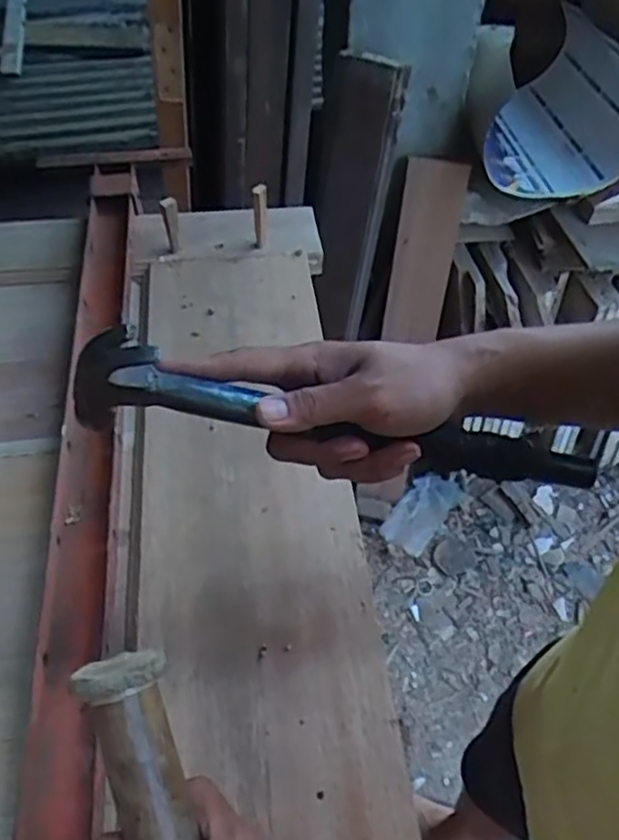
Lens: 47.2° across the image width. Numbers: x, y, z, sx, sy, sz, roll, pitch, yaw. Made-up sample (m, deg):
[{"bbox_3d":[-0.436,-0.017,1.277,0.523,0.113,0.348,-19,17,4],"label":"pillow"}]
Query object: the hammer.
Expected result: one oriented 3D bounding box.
[{"bbox_3d":[0.029,0.007,0.430,0.328,0.097,0.028,10,47,-17],"label":"hammer"}]

